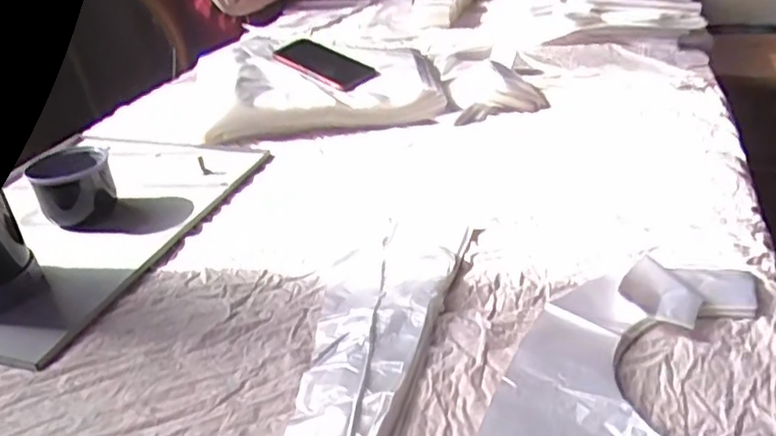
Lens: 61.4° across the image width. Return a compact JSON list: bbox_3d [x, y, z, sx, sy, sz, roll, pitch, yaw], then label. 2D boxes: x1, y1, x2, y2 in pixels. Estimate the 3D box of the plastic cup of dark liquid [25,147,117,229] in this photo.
[{"bbox_3d":[-0.377,-0.039,0.792,0.088,0.083,0.070,-22,34,-26],"label":"plastic cup of dark liquid"}]

